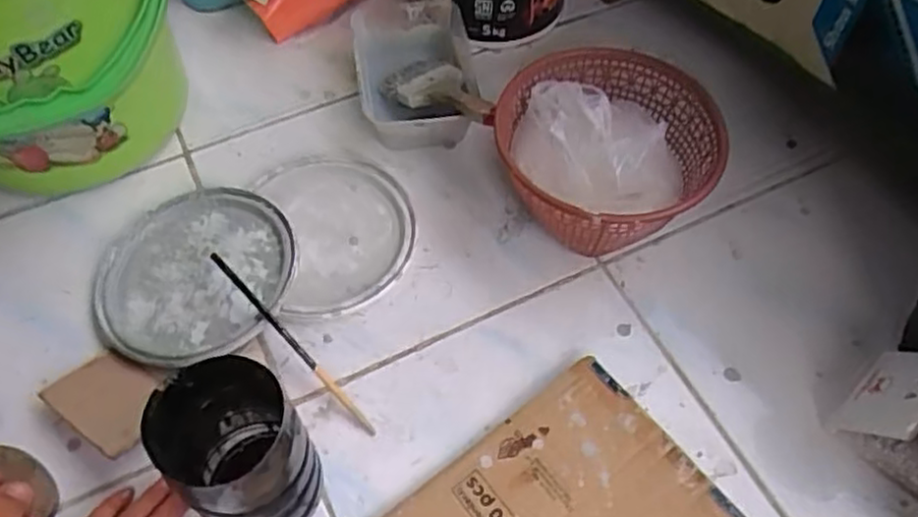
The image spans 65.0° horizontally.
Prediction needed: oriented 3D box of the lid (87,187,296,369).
[{"bbox_3d":[-0.229,0.013,0.627,0.173,0.016,0.169,-3,60,5],"label":"lid"}]

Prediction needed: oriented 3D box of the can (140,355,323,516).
[{"bbox_3d":[-0.141,0.133,0.483,0.077,0.145,0.094,-40,65,-21],"label":"can"}]

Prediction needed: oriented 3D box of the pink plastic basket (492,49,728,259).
[{"bbox_3d":[0.130,-0.089,0.655,0.196,0.103,0.198,8,59,7],"label":"pink plastic basket"}]

